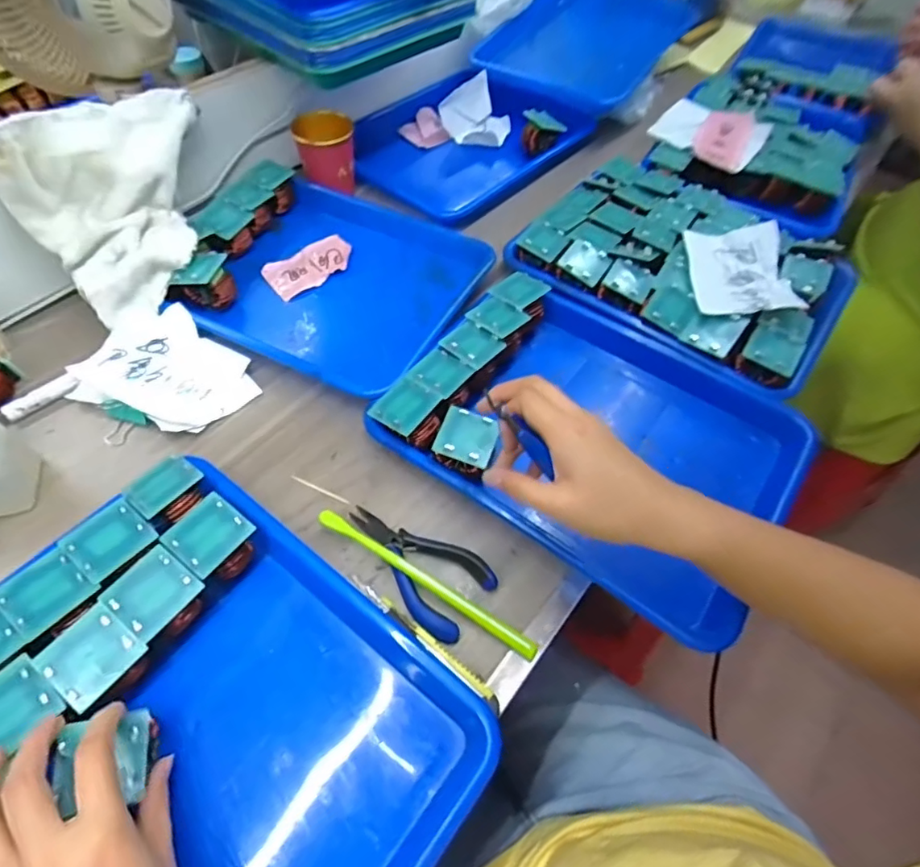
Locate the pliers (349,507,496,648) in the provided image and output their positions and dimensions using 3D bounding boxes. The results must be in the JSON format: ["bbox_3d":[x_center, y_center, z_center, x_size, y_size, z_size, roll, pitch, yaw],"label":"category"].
[{"bbox_3d":[-0.034,0.095,0.405,0.122,0.013,0.063,38,62,21],"label":"pliers"}]

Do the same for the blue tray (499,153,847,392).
[{"bbox_3d":[0.247,-0.188,0.582,0.318,0.053,0.257,35,61,20],"label":"blue tray"}]

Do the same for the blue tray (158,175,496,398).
[{"bbox_3d":[-0.127,-0.166,0.580,0.269,0.043,0.272,24,58,13],"label":"blue tray"}]

